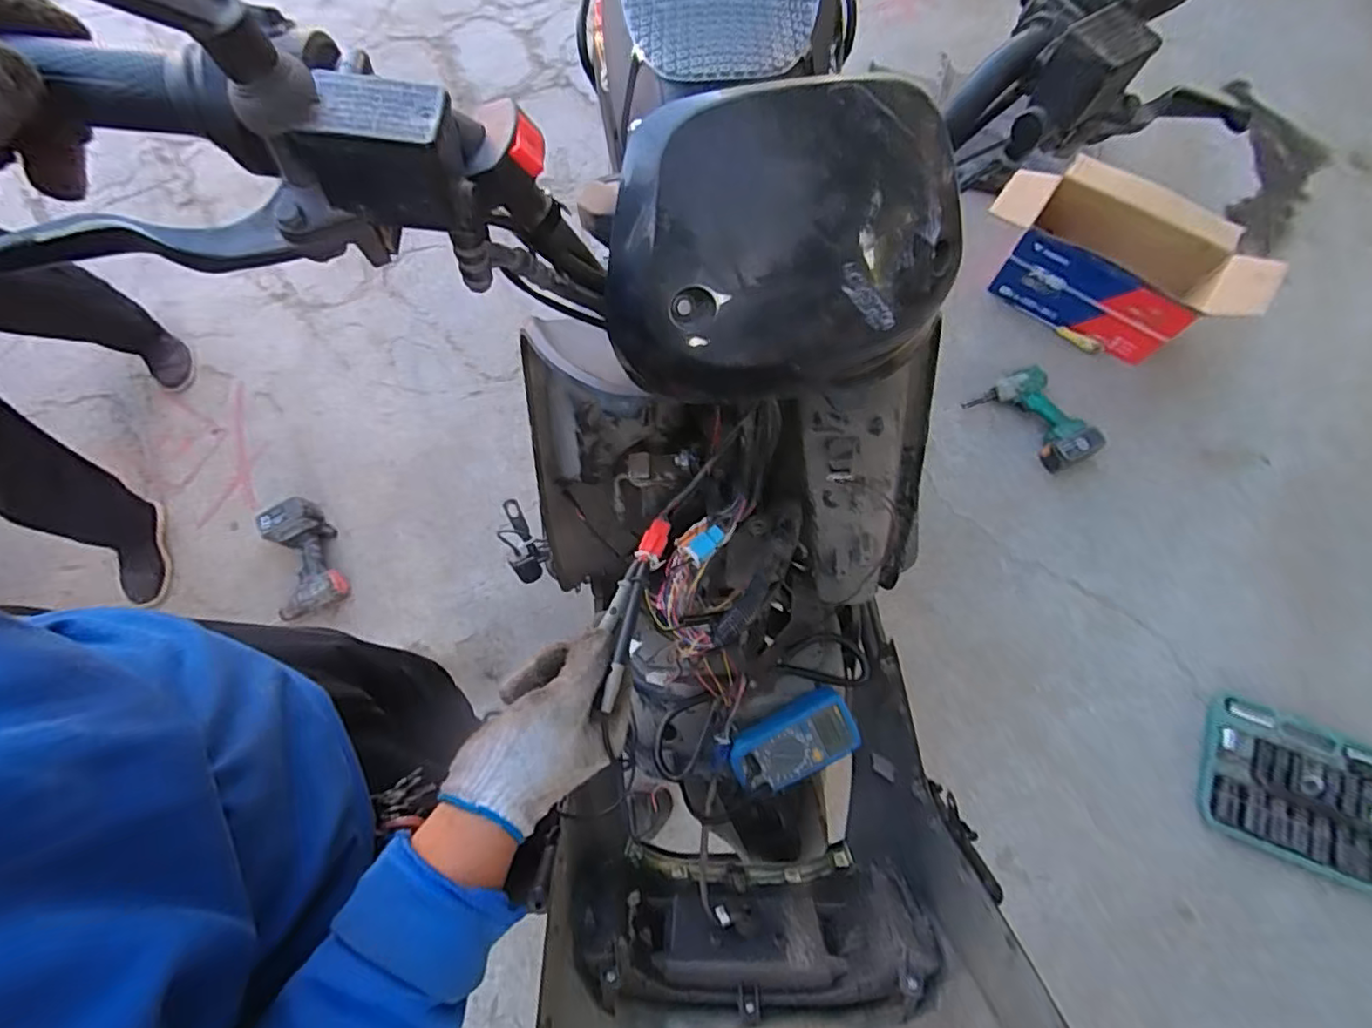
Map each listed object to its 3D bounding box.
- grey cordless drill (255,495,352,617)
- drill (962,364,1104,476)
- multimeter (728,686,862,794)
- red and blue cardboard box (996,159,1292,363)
[{"bbox_3d":[-0.820,0.089,1.303,0.128,0.073,0.248,-22,73,-5],"label":"grey cordless drill"},{"bbox_3d":[0.771,-0.205,1.347,0.185,0.076,0.247,-28,74,-7],"label":"drill"},{"bbox_3d":[0.115,0.244,0.652,0.139,0.036,0.069,-27,94,-8],"label":"multimeter"},{"bbox_3d":[0.964,-0.587,1.382,0.553,0.233,0.279,30,76,11],"label":"red and blue cardboard box"}]

